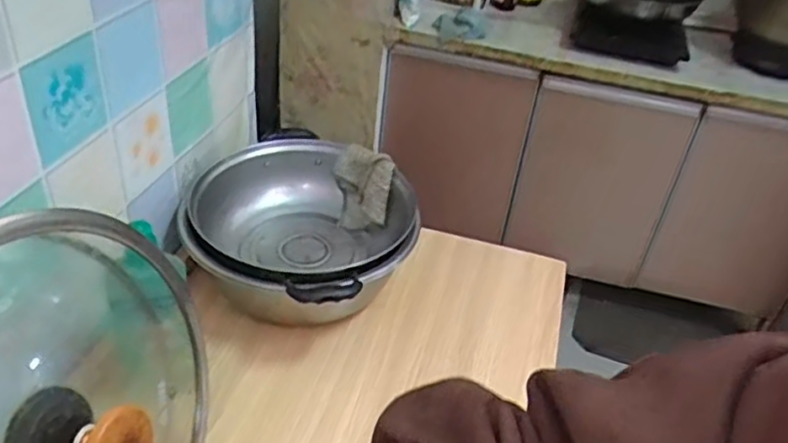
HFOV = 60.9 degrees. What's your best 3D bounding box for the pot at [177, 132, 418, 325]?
[{"bbox_3d":[-0.106,0.015,0.837,0.265,0.120,0.269,5,36,-3],"label":"pot"}]

